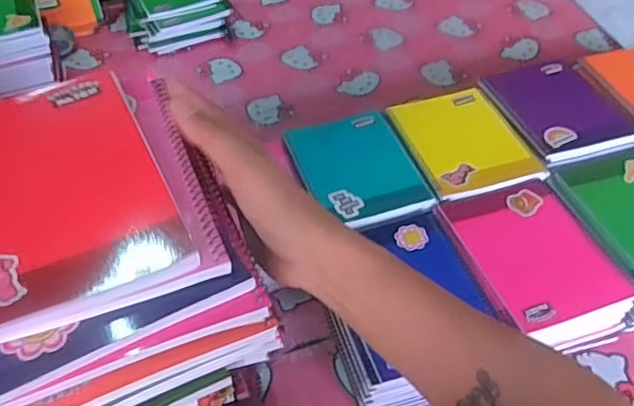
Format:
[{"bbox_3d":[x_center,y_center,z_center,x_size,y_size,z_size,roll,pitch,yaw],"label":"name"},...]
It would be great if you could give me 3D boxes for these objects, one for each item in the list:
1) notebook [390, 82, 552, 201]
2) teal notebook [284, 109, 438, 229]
[{"bbox_3d":[0.209,-0.090,0.861,0.159,0.017,0.209,-13,46,-10],"label":"notebook"},{"bbox_3d":[0.054,-0.048,0.837,0.153,0.022,0.192,-13,46,-10],"label":"teal notebook"}]

